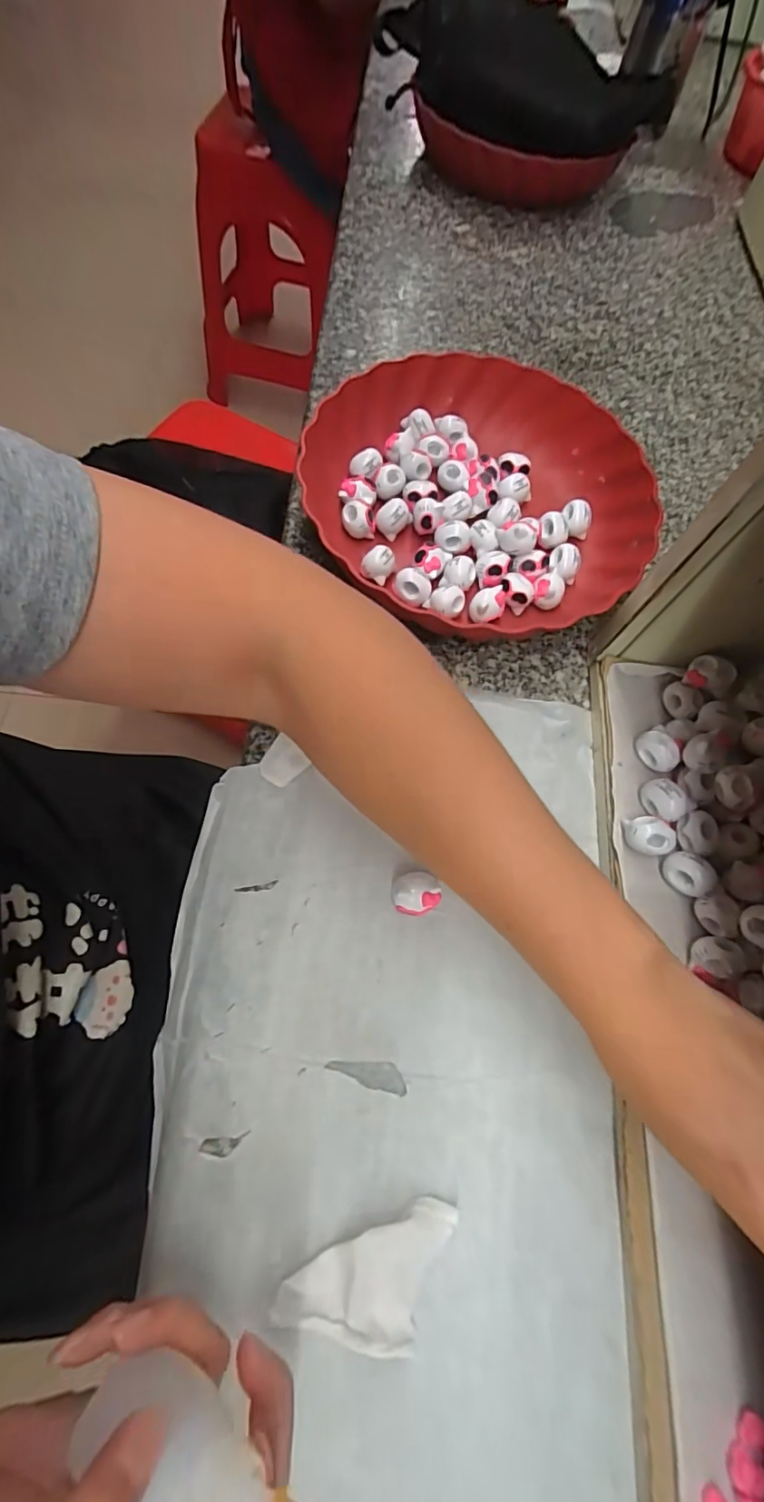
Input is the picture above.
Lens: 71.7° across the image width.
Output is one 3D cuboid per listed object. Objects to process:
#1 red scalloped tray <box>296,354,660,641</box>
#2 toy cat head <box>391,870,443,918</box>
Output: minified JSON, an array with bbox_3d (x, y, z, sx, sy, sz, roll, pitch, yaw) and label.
[{"bbox_3d":[0.070,-0.181,0.384,0.231,0.058,0.240,-32,75,-16],"label":"red scalloped tray"},{"bbox_3d":[0.018,0.078,0.287,0.025,0.017,0.020,-6,69,-8],"label":"toy cat head"}]

